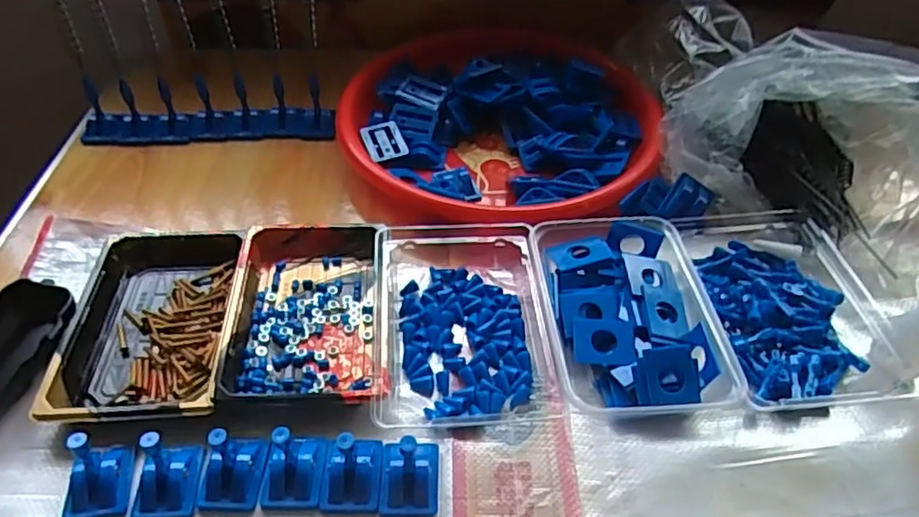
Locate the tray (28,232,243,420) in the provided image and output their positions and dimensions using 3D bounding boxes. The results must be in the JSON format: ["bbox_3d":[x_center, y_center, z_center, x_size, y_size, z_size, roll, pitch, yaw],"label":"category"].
[{"bbox_3d":[-0.210,0.042,0.448,0.106,0.024,0.158,-3,46,-4],"label":"tray"}]

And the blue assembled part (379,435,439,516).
[{"bbox_3d":[-0.029,0.119,0.368,0.033,0.043,0.042,1,45,0],"label":"blue assembled part"}]

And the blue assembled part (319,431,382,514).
[{"bbox_3d":[-0.063,0.118,0.369,0.034,0.042,0.040,1,45,0],"label":"blue assembled part"}]

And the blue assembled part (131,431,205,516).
[{"bbox_3d":[-0.168,0.119,0.358,0.033,0.044,0.039,1,45,0],"label":"blue assembled part"}]

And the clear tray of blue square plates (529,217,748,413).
[{"bbox_3d":[0.115,0.035,0.453,0.110,0.033,0.159,-3,46,-4],"label":"clear tray of blue square plates"}]

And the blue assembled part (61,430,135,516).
[{"bbox_3d":[-0.206,0.121,0.357,0.034,0.040,0.036,-5,46,-6],"label":"blue assembled part"}]

